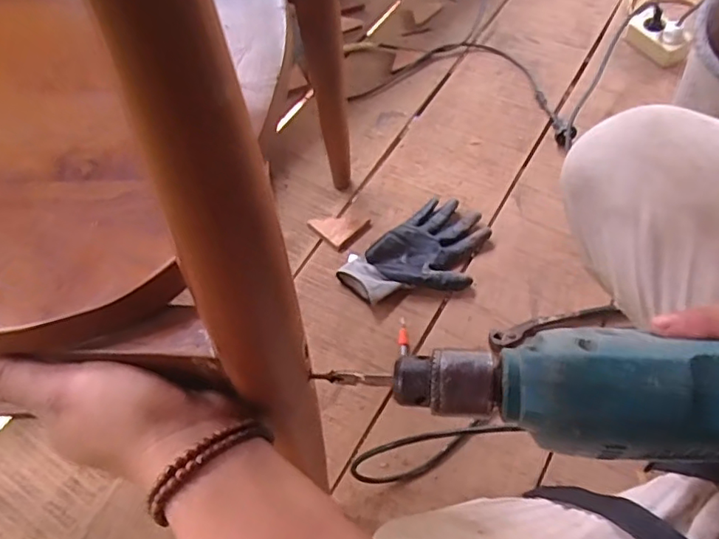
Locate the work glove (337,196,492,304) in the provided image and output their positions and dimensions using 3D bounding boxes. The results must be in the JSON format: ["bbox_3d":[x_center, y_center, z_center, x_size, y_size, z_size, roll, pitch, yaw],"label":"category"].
[{"bbox_3d":[0.090,-0.016,0.802,0.211,0.026,0.130,-34,63,-19],"label":"work glove"}]

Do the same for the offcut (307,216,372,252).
[{"bbox_3d":[-0.030,-0.068,0.849,0.070,0.009,0.068,37,64,22],"label":"offcut"}]

